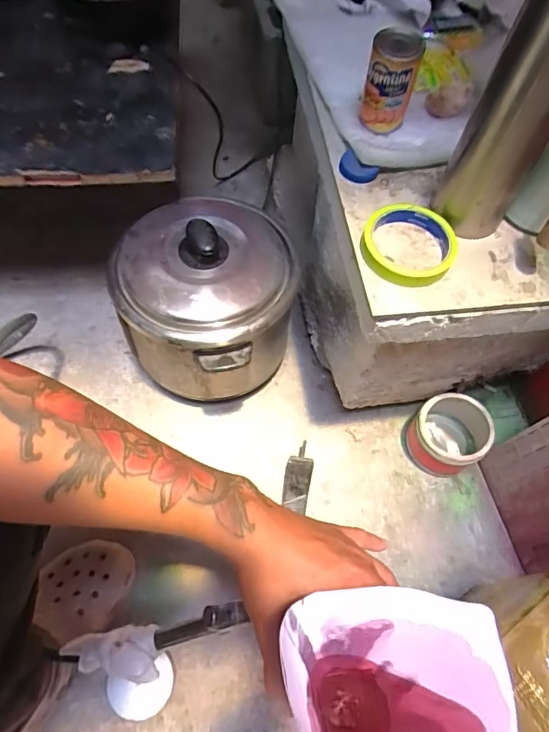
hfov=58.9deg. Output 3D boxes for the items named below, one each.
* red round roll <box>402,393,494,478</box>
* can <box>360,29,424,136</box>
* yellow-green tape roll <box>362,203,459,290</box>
[{"bbox_3d":[0.259,0.098,0.724,0.103,0.080,0.117,35,64,15],"label":"red round roll"},{"bbox_3d":[0.126,-0.310,0.540,0.052,0.090,0.050,2,61,-3],"label":"can"},{"bbox_3d":[0.134,-0.121,0.485,0.092,0.020,0.085,2,61,-3],"label":"yellow-green tape roll"}]

